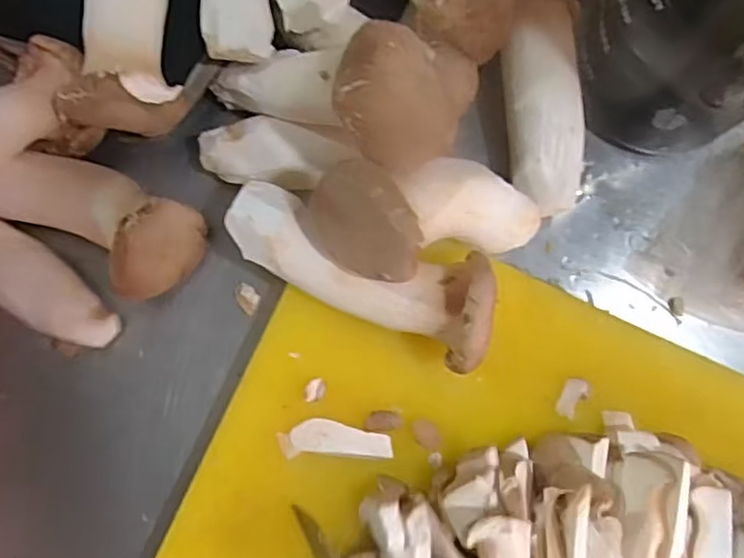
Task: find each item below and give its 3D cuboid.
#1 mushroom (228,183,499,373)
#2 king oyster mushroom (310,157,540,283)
[{"bbox_3d":[-0.005,-0.004,0.314,0.139,0.059,0.046,27,80,0],"label":"mushroom"},{"bbox_3d":[0.036,-0.029,0.308,0.132,0.040,0.054,-5,81,-35],"label":"king oyster mushroom"}]

